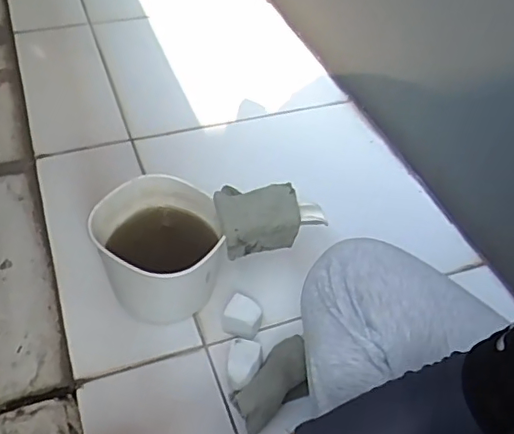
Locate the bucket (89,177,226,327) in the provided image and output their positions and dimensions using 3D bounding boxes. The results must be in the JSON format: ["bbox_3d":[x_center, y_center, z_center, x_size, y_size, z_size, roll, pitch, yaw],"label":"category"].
[{"bbox_3d":[-0.111,0.043,0.678,0.134,0.128,0.143,-5,46,-9],"label":"bucket"}]

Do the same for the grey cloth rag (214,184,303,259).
[{"bbox_3d":[0.001,0.001,0.668,0.095,0.046,0.082,-8,47,-12],"label":"grey cloth rag"}]

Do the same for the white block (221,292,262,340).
[{"bbox_3d":[-0.017,0.118,0.672,0.045,0.040,0.036,7,46,3],"label":"white block"}]

